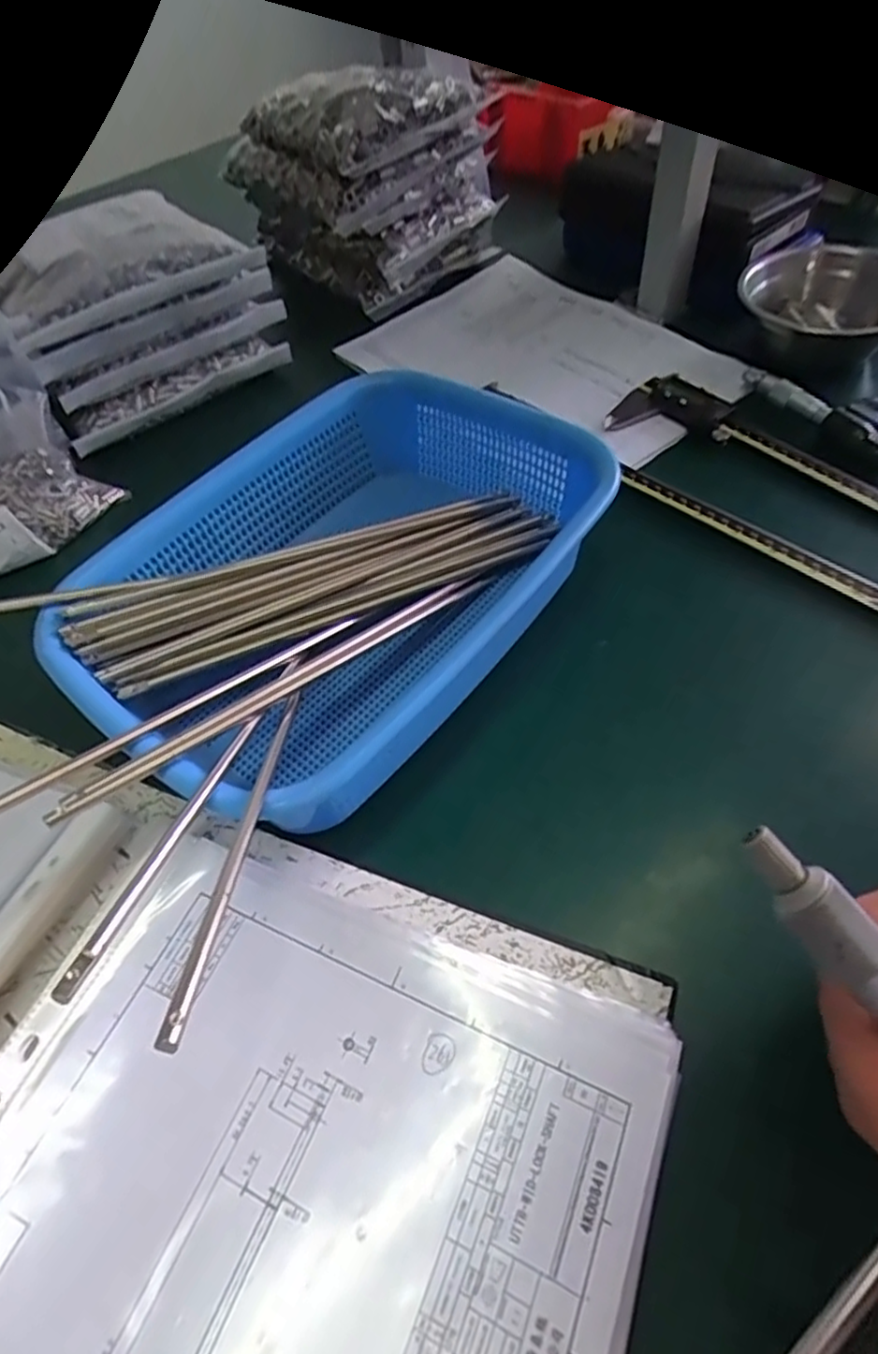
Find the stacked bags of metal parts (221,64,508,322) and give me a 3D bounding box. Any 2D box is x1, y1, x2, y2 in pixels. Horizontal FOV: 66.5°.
[{"bbox_3d":[-0.069,-0.454,0.609,0.161,0.141,0.205,-33,58,-18],"label":"stacked bags of metal parts"}]

